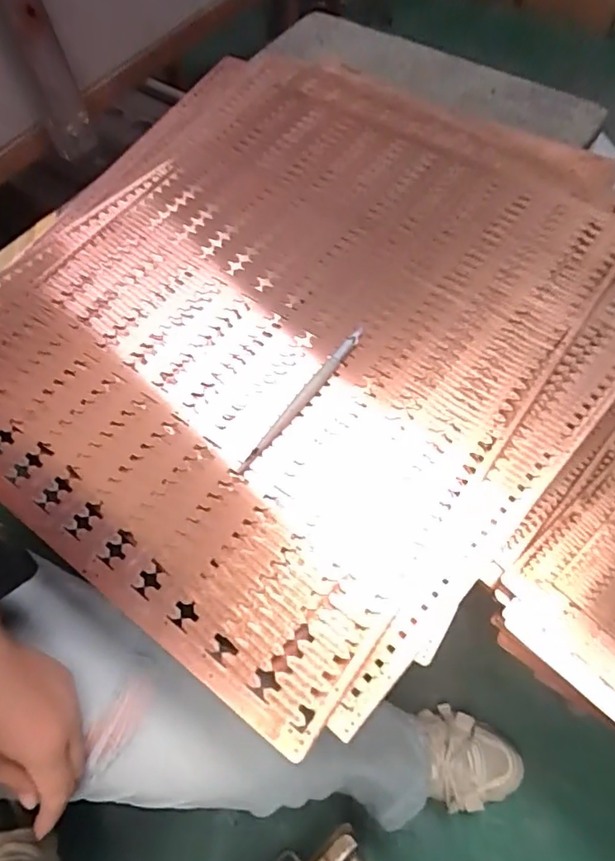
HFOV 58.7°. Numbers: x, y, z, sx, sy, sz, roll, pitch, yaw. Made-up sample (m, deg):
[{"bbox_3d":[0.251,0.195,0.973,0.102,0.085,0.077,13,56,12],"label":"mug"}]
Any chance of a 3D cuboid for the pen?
[{"bbox_3d":[-0.002,-0.025,0.407,0.009,0.013,0.146,34,70,17],"label":"pen"}]

